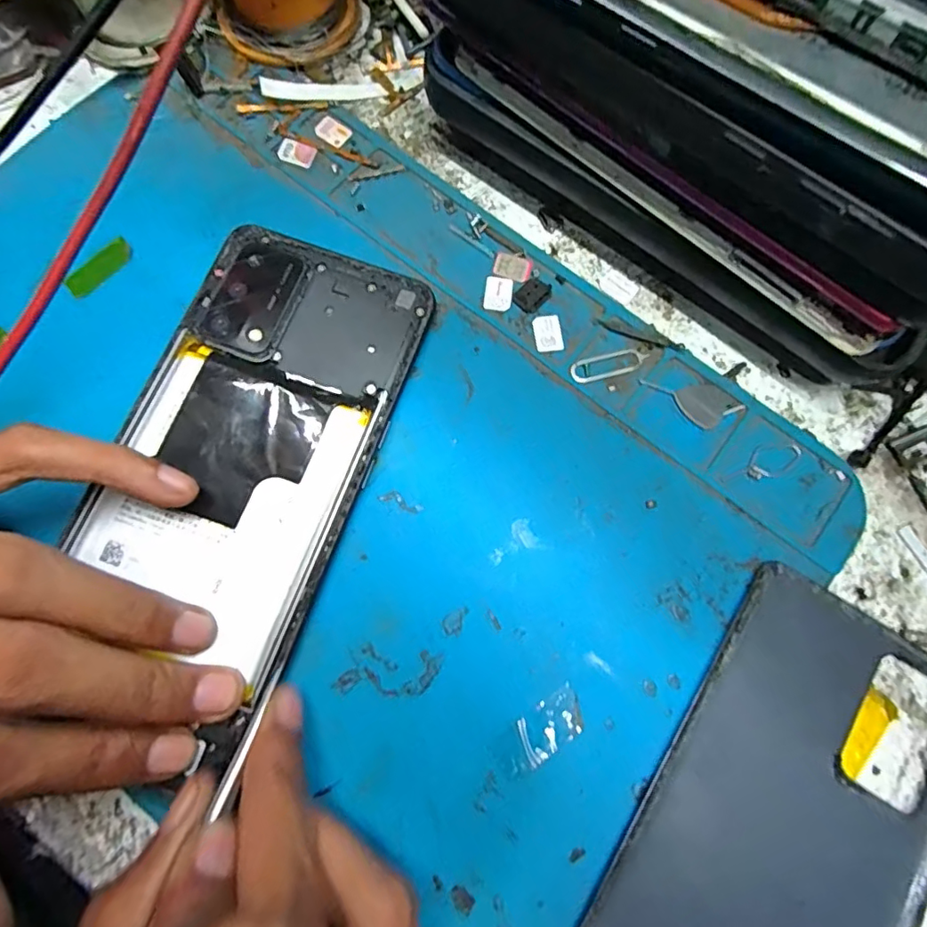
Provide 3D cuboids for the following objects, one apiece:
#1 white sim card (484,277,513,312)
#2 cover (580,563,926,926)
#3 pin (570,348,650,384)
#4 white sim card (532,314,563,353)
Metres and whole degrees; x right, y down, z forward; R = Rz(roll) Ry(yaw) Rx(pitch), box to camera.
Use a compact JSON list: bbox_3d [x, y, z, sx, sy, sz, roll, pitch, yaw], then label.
[{"bbox_3d":[0.012,-0.057,0.177,0.009,0.004,0.012,7,76,-3],"label":"white sim card"},{"bbox_3d":[0.077,0.108,0.135,0.069,0.005,0.152,33,78,7],"label":"cover"},{"bbox_3d":[0.047,-0.032,0.172,0.025,0.004,0.008,-15,79,-5],"label":"pin"},{"bbox_3d":[0.028,-0.042,0.174,0.009,0.004,0.012,-8,81,-9],"label":"white sim card"}]

